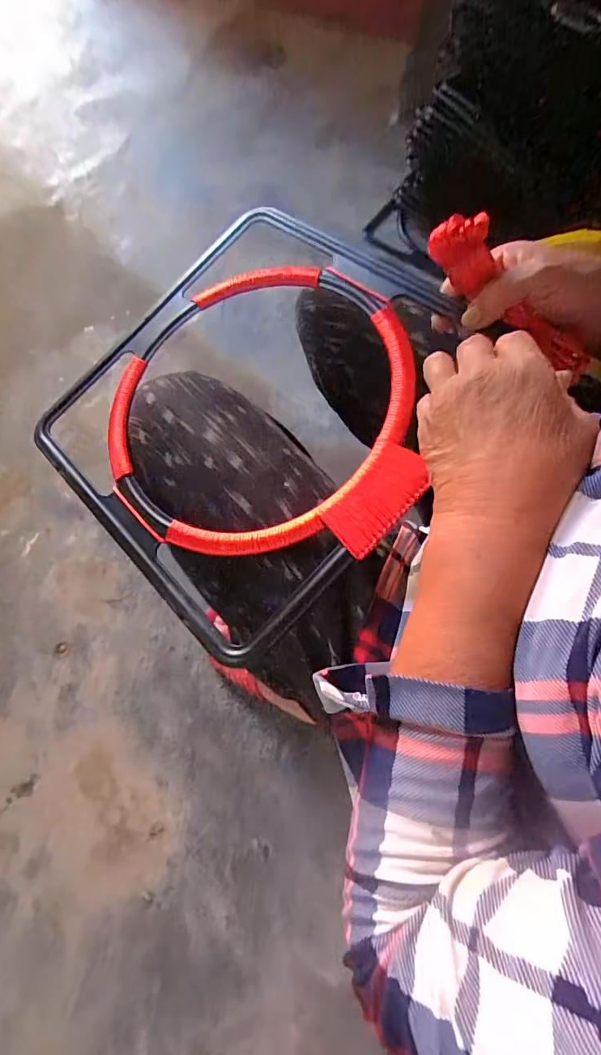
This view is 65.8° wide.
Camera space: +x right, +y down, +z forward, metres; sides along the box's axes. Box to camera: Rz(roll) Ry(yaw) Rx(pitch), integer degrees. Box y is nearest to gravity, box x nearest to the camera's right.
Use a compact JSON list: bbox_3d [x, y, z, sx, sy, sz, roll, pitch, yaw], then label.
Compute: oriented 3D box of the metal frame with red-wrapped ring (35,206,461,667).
[{"bbox_3d":[-0.044,-0.110,0.395,0.326,0.015,0.334,-47,66,-1],"label":"metal frame with red-wrapped ring"}]

